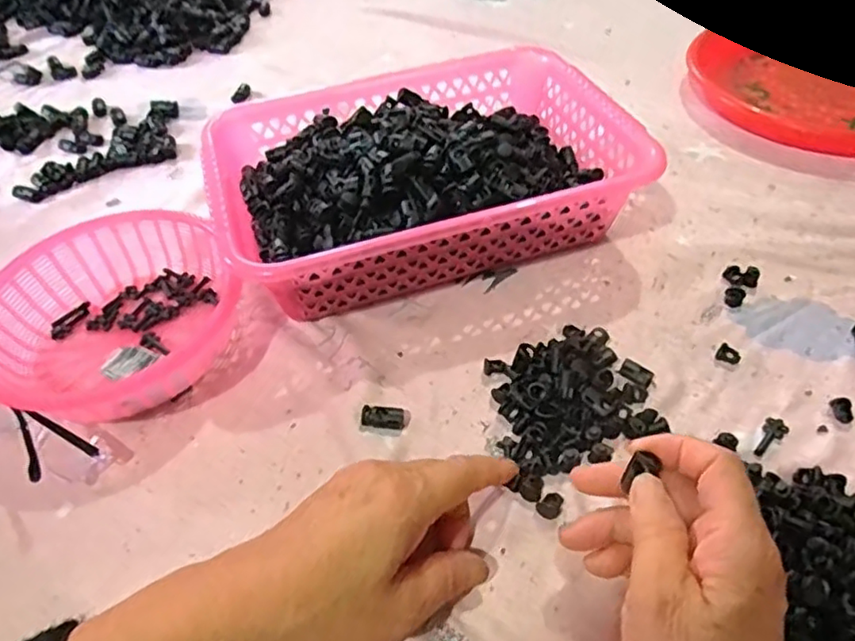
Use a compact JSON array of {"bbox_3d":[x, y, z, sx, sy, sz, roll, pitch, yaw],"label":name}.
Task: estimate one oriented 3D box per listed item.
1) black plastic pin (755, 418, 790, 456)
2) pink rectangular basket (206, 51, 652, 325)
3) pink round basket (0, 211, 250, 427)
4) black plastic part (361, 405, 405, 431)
[{"bbox_3d":[0.196,0.067,0.357,0.012,0.004,0.031,30,56,28],"label":"black plastic pin"},{"bbox_3d":[-0.006,-0.115,0.490,0.297,0.082,0.209,-16,49,-10],"label":"pink rectangular basket"},{"bbox_3d":[-0.204,-0.005,0.424,0.168,0.048,0.160,21,53,22],"label":"pink round basket"},{"bbox_3d":[-0.027,0.059,0.377,0.025,0.010,0.013,3,48,7],"label":"black plastic part"}]

